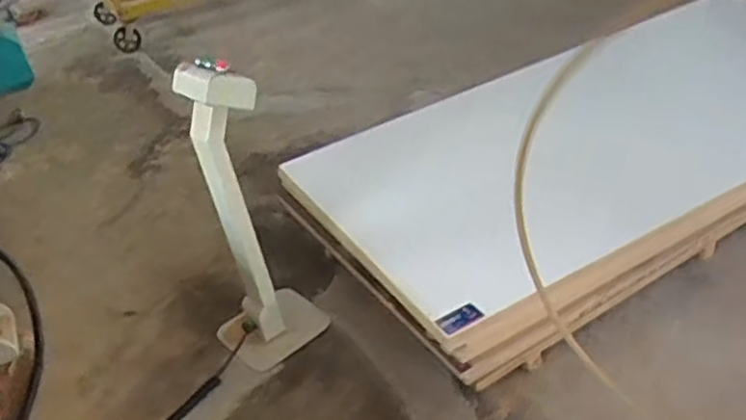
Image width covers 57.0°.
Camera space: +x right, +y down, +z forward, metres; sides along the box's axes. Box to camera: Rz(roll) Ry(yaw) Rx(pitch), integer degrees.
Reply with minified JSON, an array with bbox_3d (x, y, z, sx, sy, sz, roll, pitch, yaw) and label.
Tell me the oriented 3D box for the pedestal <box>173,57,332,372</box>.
[{"bbox_3d":[-0.388,0.009,1.918,0.327,0.840,0.283,22,46,41],"label":"pedestal"}]

